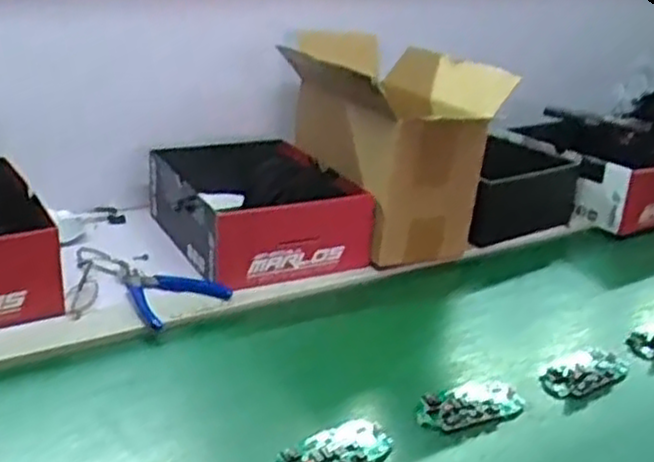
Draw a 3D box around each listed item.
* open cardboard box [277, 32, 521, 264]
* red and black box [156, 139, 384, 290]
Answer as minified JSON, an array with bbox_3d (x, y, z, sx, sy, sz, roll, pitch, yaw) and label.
[{"bbox_3d":[0.077,-0.097,0.960,0.162,0.213,0.243,-13,29,-22],"label":"open cardboard box"},{"bbox_3d":[-0.083,-0.028,0.927,0.202,0.094,0.223,-7,25,-25],"label":"red and black box"}]

